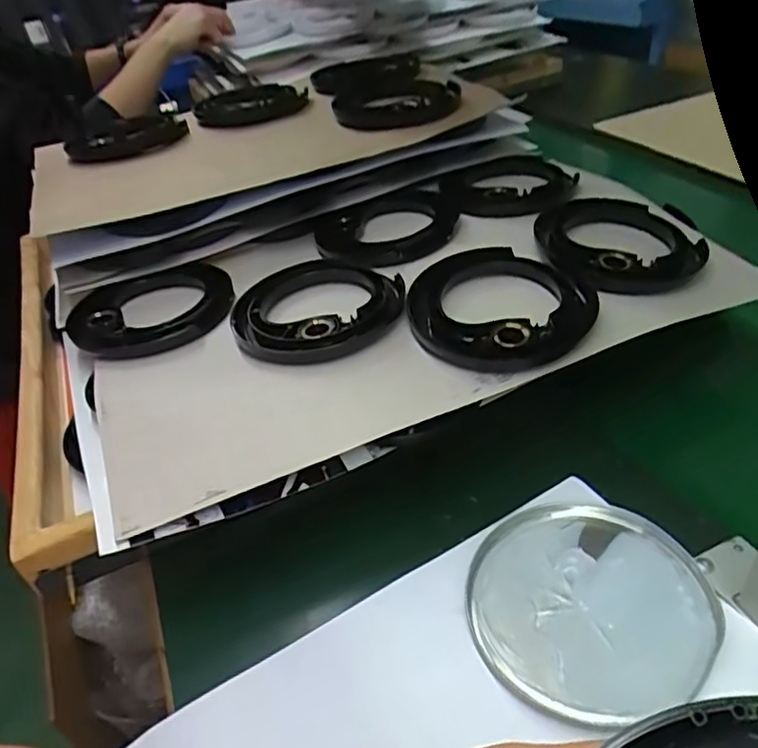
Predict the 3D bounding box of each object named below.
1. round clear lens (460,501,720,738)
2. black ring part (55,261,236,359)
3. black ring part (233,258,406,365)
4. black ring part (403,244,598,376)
[{"bbox_3d":[0.118,0.128,0.352,0.125,0.018,0.131,-5,38,4],"label":"round clear lens"},{"bbox_3d":[-0.191,-0.055,0.526,0.131,0.013,0.131,-5,38,4],"label":"black ring part"},{"bbox_3d":[-0.048,-0.050,0.483,0.132,0.016,0.132,-1,38,9],"label":"black ring part"},{"bbox_3d":[0.089,-0.051,0.454,0.130,0.014,0.130,-5,38,4],"label":"black ring part"}]

